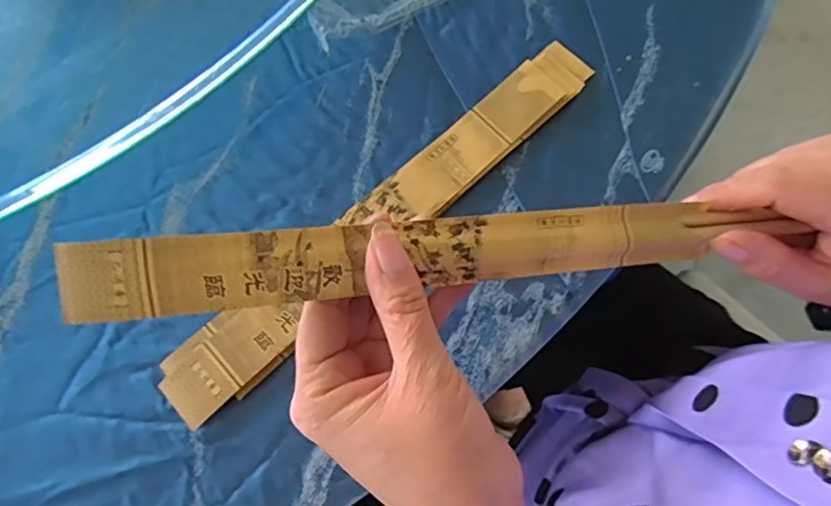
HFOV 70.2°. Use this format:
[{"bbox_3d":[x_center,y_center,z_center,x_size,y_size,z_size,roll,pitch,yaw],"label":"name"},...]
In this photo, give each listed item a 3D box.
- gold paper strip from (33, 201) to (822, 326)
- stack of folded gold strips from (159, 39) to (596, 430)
[{"bbox_3d":[0.017,-0.001,0.238,0.290,0.005,0.028,-5,100,-10],"label":"gold paper strip"},{"bbox_3d":[-0.013,-0.018,0.320,0.286,0.013,0.038,-41,77,-10],"label":"stack of folded gold strips"}]

